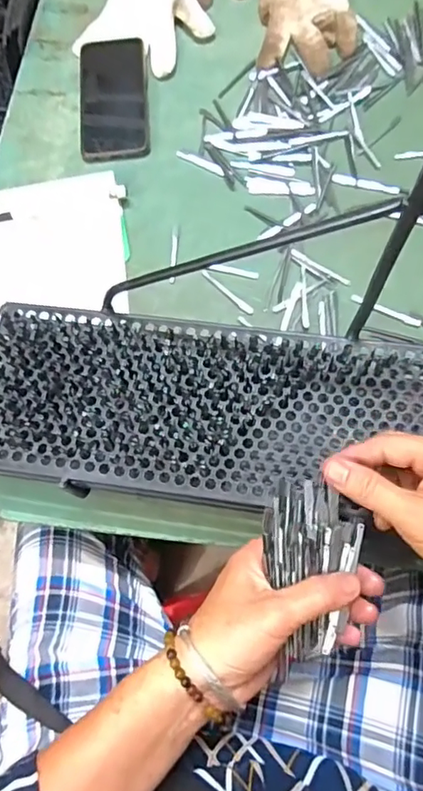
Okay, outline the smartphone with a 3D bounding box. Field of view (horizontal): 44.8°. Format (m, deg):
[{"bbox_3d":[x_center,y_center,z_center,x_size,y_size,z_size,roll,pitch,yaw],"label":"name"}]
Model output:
[{"bbox_3d":[-0.112,-0.341,0.588,0.075,0.012,0.163,-5,71,0],"label":"smartphone"}]

